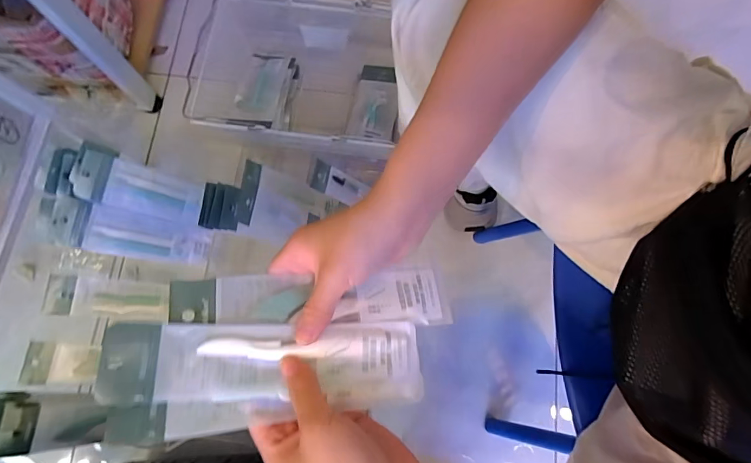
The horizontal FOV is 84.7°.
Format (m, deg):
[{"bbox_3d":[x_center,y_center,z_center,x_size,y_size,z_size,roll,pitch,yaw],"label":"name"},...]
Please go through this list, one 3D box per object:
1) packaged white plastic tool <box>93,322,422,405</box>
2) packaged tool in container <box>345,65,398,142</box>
[{"bbox_3d":[-0.065,0.085,0.268,0.195,0.016,0.051,5,78,-15],"label":"packaged white plastic tool"},{"bbox_3d":[-0.005,-0.243,0.789,0.096,0.030,0.152,4,78,12],"label":"packaged tool in container"}]

